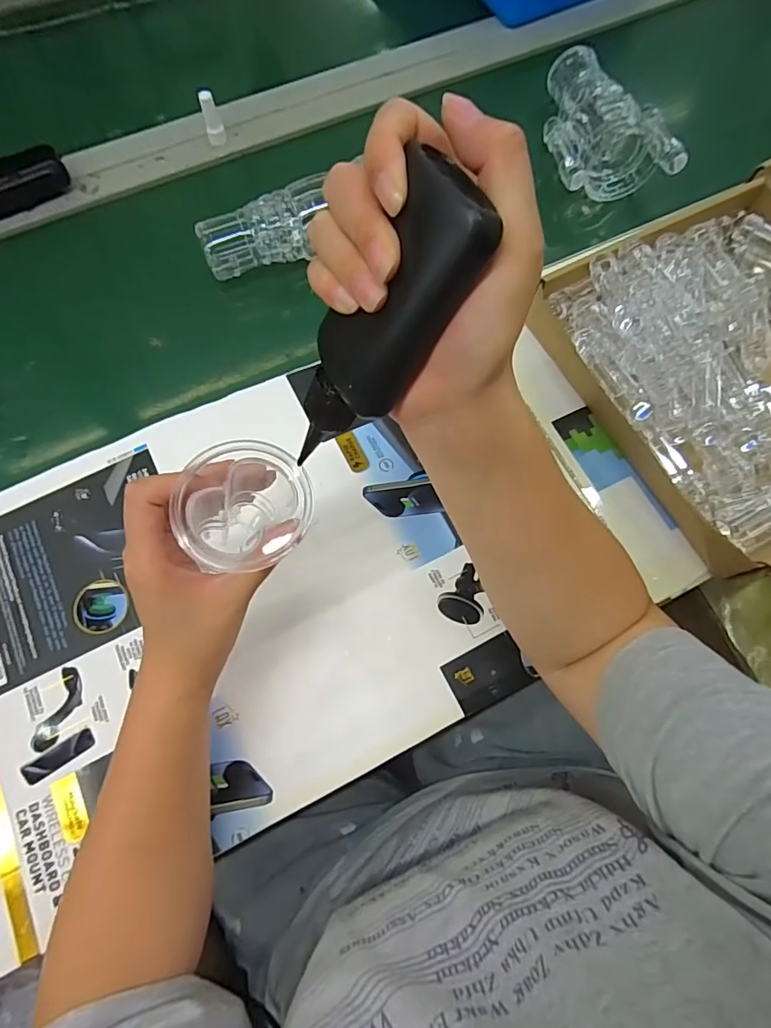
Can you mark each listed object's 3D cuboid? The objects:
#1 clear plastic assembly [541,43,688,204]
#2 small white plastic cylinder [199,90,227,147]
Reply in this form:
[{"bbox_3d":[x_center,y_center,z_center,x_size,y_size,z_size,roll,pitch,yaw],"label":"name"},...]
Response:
[{"bbox_3d":[0.234,-0.437,0.548,0.125,0.054,0.193,-9,72,-4],"label":"clear plastic assembly"},{"bbox_3d":[-0.193,-0.440,0.550,0.020,0.050,0.016,-17,72,-6],"label":"small white plastic cylinder"}]

